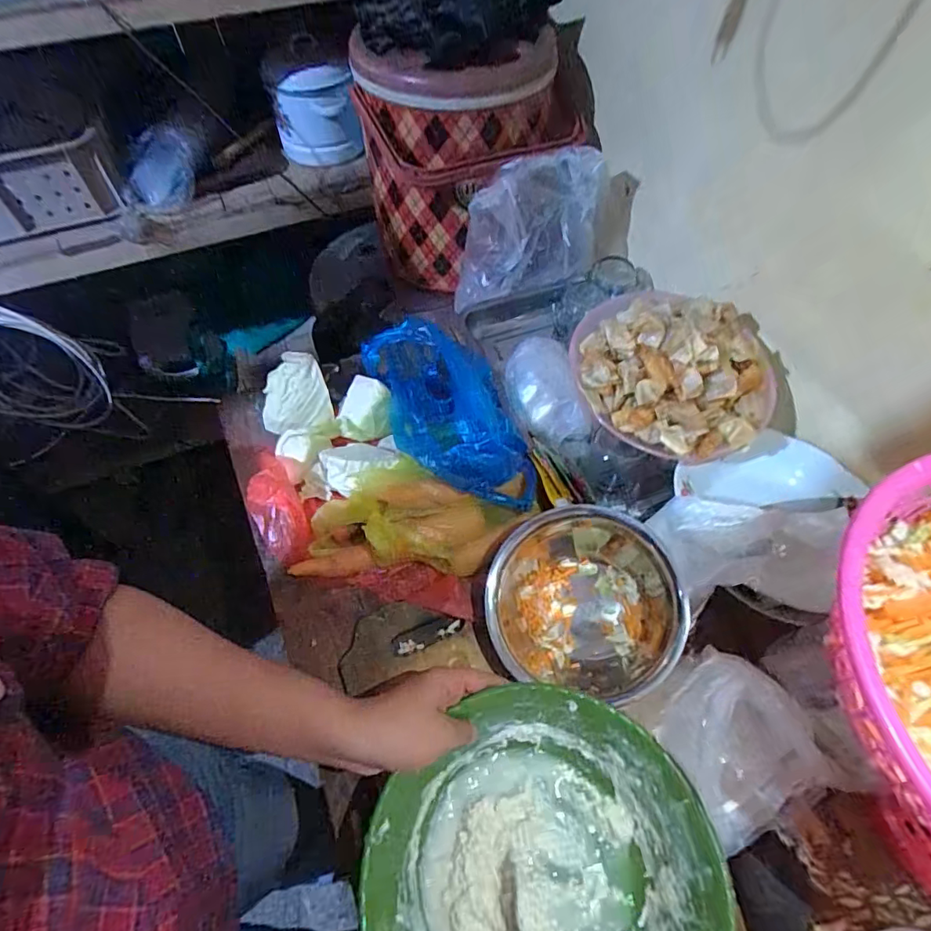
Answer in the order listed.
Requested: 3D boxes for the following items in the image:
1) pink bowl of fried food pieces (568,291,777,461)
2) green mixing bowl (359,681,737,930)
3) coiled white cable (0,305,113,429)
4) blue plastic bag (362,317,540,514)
[{"bbox_3d":[0.220,-0.110,0.548,0.208,0.076,0.190,28,62,15],"label":"pink bowl of fried food pieces"},{"bbox_3d":[0.060,0.296,0.380,0.217,0.086,0.221,1,58,-1],"label":"green mixing bowl"},{"bbox_3d":[-0.961,-0.205,1.135,0.297,0.294,0.083,-3,59,-3],"label":"coiled white cable"},{"bbox_3d":[-0.022,-0.063,0.603,0.118,0.067,0.272,-25,62,-16],"label":"blue plastic bag"}]

